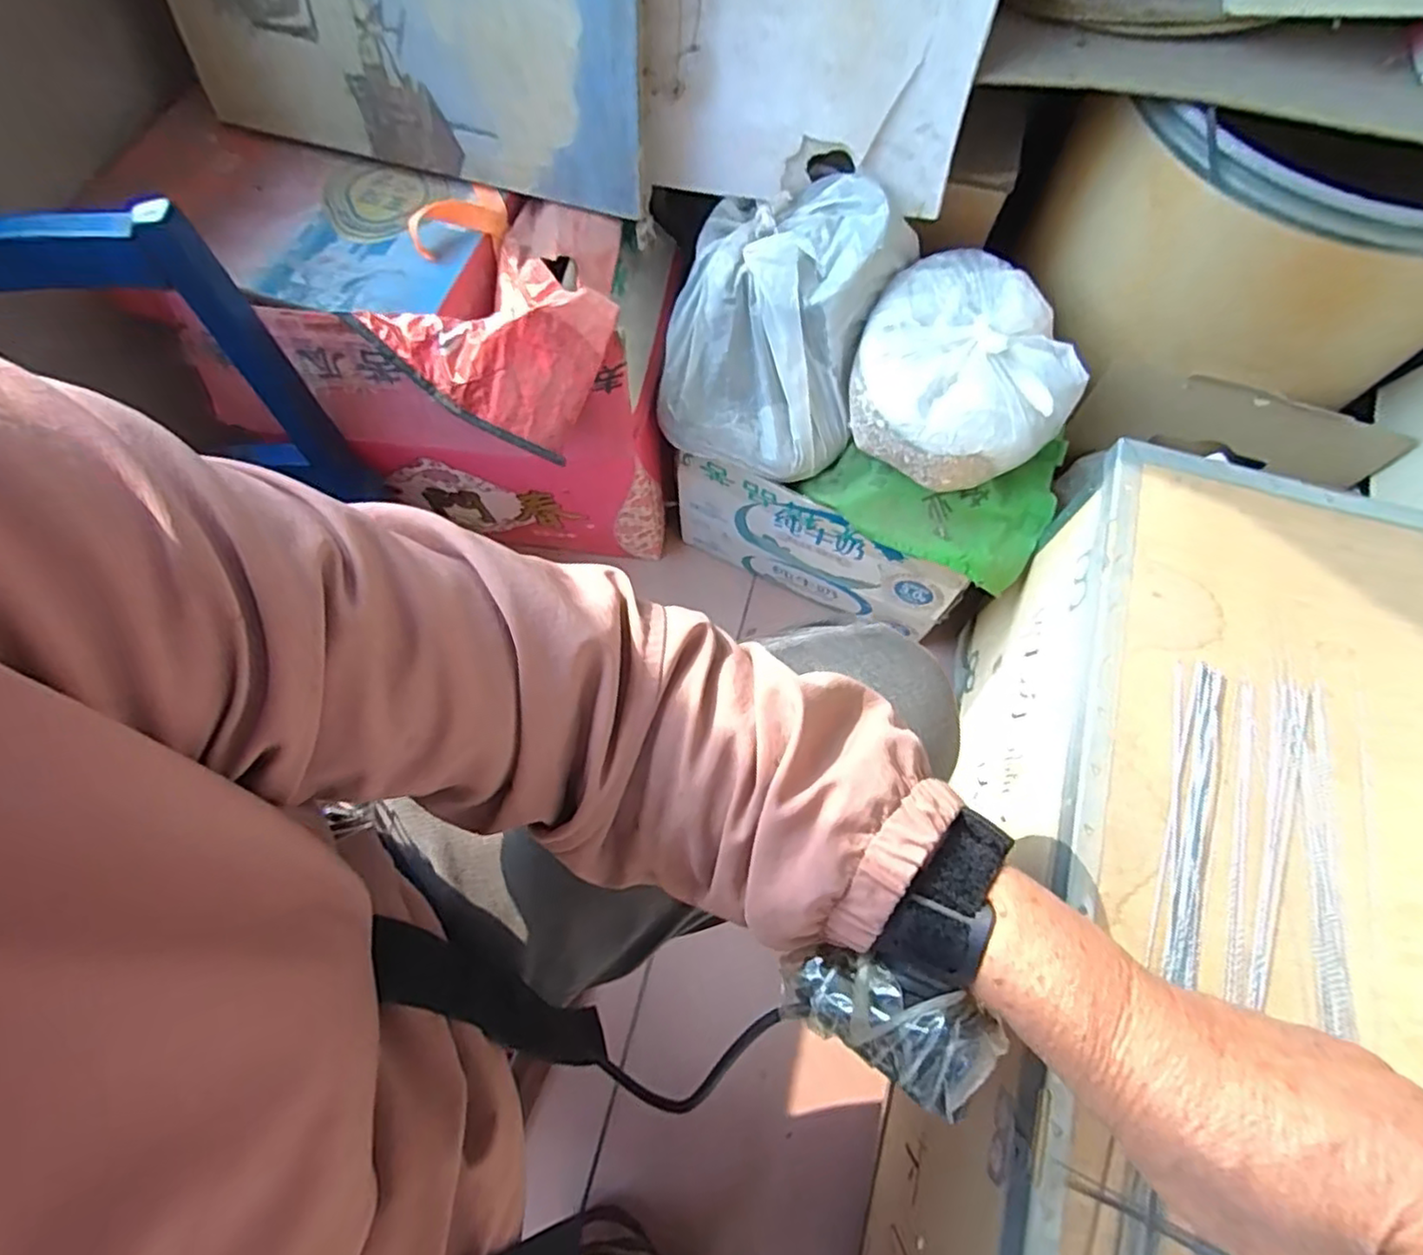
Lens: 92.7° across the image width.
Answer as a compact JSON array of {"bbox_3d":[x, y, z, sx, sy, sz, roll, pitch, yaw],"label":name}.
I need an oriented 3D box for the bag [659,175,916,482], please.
[{"bbox_3d":[0.063,-0.276,0.628,0.191,0.148,0.205,16,72,6],"label":"bag"}]

